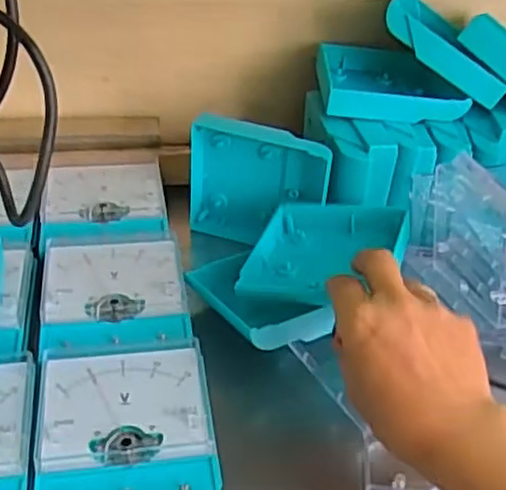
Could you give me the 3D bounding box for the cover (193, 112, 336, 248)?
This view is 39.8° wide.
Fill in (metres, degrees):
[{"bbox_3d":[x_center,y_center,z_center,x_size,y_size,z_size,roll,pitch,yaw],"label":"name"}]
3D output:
[{"bbox_3d":[0.004,-0.046,0.579,0.117,0.112,0.022,13,38,12],"label":"cover"}]

